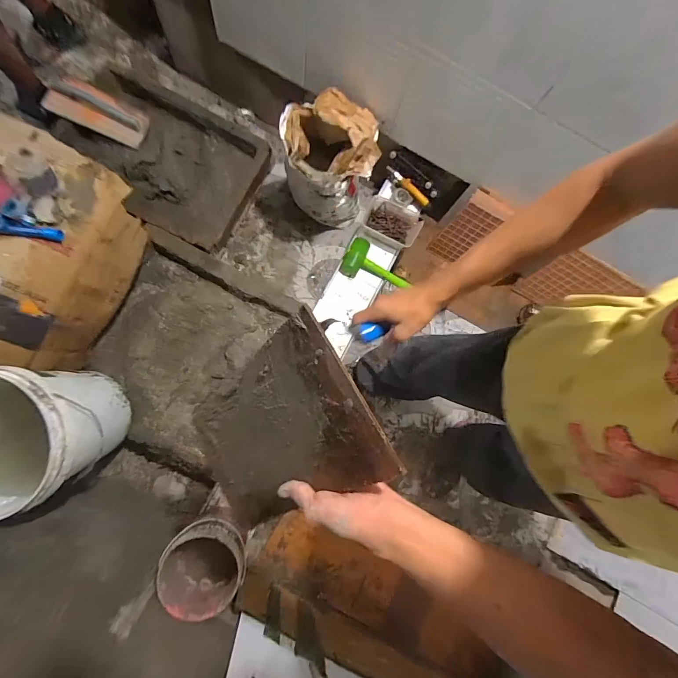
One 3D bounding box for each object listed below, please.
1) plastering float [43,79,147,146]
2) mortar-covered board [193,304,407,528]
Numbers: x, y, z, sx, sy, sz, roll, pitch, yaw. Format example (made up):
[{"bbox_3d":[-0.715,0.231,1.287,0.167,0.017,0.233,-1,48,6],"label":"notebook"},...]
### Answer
[{"bbox_3d":[-0.780,-0.733,1.130,0.292,0.073,0.112,18,76,-16],"label":"plastering float"},{"bbox_3d":[-0.087,0.128,0.457,0.014,0.330,0.192,-15,71,-49],"label":"mortar-covered board"}]

